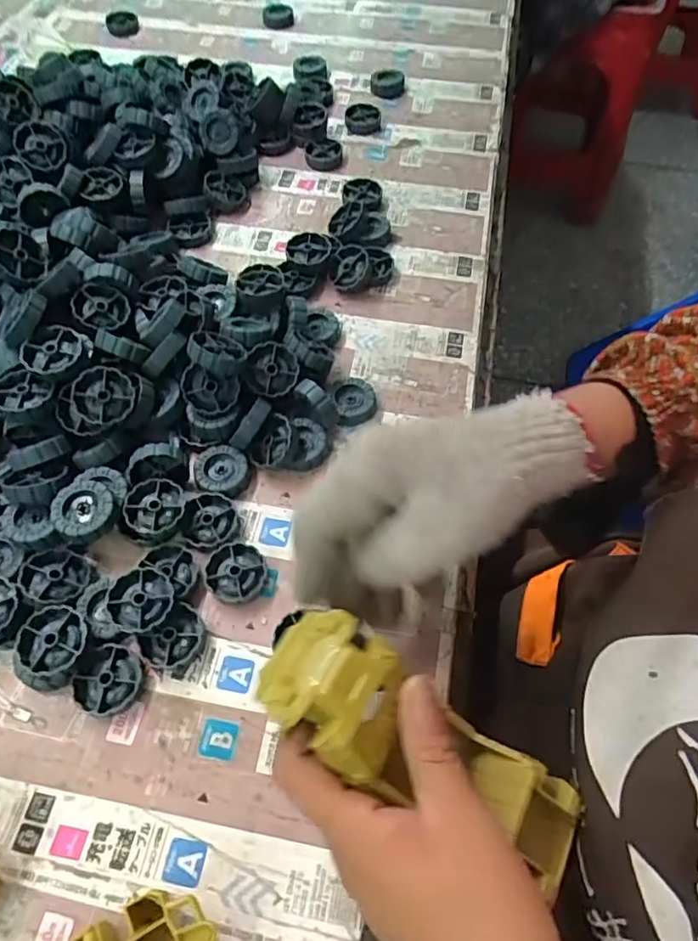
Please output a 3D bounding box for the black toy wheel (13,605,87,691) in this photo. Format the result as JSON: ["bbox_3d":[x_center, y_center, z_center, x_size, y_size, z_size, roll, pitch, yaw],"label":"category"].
[{"bbox_3d":[-0.174,0.105,0.341,0.038,0.023,0.045,2,63,2],"label":"black toy wheel"}]

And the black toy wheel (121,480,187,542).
[{"bbox_3d":[-0.129,0.027,0.384,0.037,0.017,0.040,0,63,1],"label":"black toy wheel"}]

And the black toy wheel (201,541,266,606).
[{"bbox_3d":[-0.075,0.067,0.375,0.037,0.009,0.041,-39,69,-17],"label":"black toy wheel"}]

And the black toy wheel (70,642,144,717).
[{"bbox_3d":[-0.142,0.123,0.339,0.037,0.010,0.038,0,63,1],"label":"black toy wheel"}]

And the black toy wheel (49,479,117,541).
[{"bbox_3d":[-0.168,0.026,0.365,0.038,0.013,0.037,0,63,1],"label":"black toy wheel"}]

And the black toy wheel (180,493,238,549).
[{"bbox_3d":[-0.094,0.033,0.388,0.035,0.010,0.039,9,63,5],"label":"black toy wheel"}]

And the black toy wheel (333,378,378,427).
[{"bbox_3d":[0.005,-0.053,0.442,0.031,0.016,0.037,-9,63,-4],"label":"black toy wheel"}]

